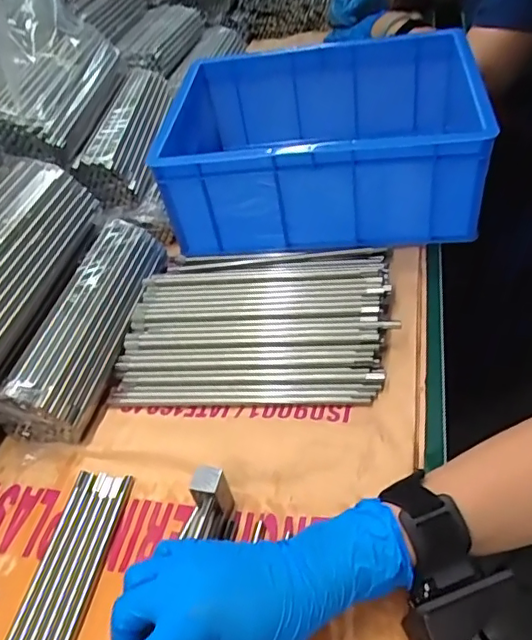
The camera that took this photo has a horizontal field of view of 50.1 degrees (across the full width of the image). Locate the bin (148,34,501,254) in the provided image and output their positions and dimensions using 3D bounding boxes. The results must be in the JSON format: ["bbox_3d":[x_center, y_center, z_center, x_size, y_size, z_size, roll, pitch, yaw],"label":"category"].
[{"bbox_3d":[0.058,-0.215,0.665,0.363,0.108,0.266,-4,44,11],"label":"bin"}]

